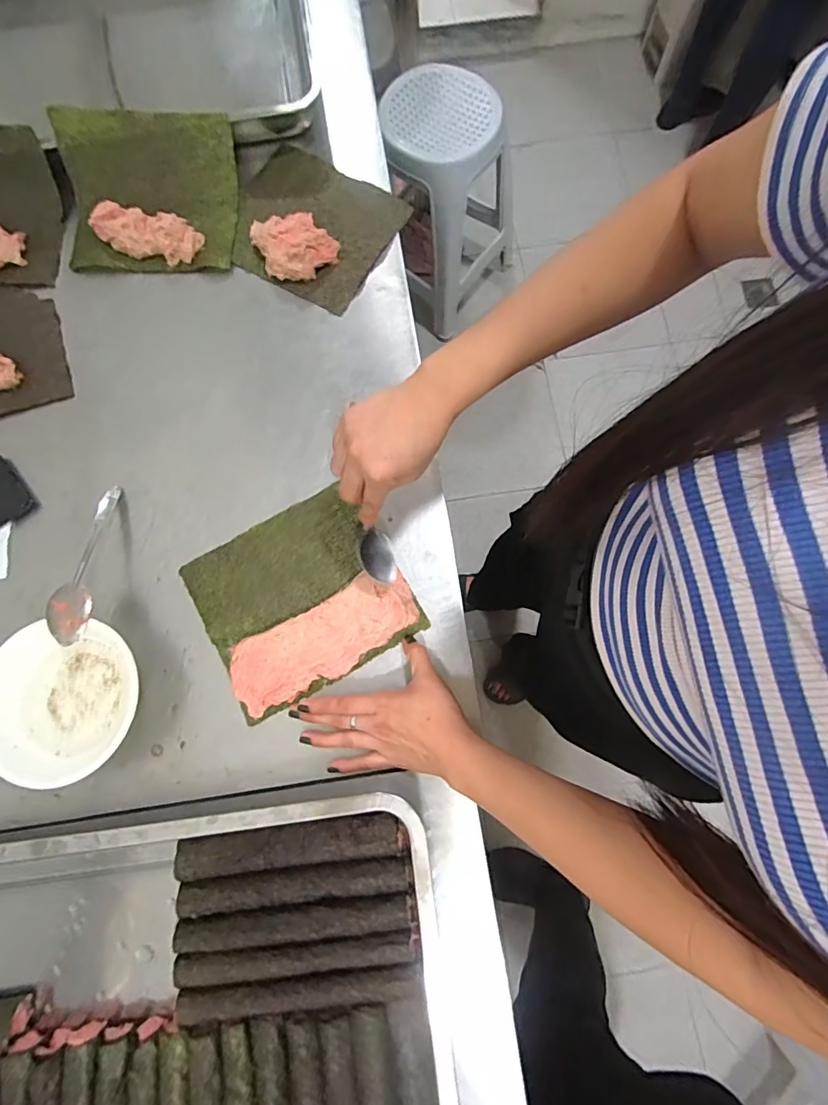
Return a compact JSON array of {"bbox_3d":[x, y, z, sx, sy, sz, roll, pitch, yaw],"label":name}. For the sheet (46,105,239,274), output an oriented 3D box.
[{"bbox_3d":[-0.315,-0.427,0.574,0.194,0.038,0.173,-2,94,-5],"label":"sheet"}]

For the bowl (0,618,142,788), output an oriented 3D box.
[{"bbox_3d":[-0.335,0.137,0.445,0.143,0.040,0.135,0,79,2],"label":"bowl"}]

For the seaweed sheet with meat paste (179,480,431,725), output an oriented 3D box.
[{"bbox_3d":[-0.115,0.044,0.484,0.191,0.013,0.178,-29,77,-7],"label":"seaweed sheet with meat paste"}]

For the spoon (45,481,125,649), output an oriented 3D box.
[{"bbox_3d":[-0.327,0.007,0.481,0.030,0.027,0.171,-4,56,-1],"label":"spoon"}]

